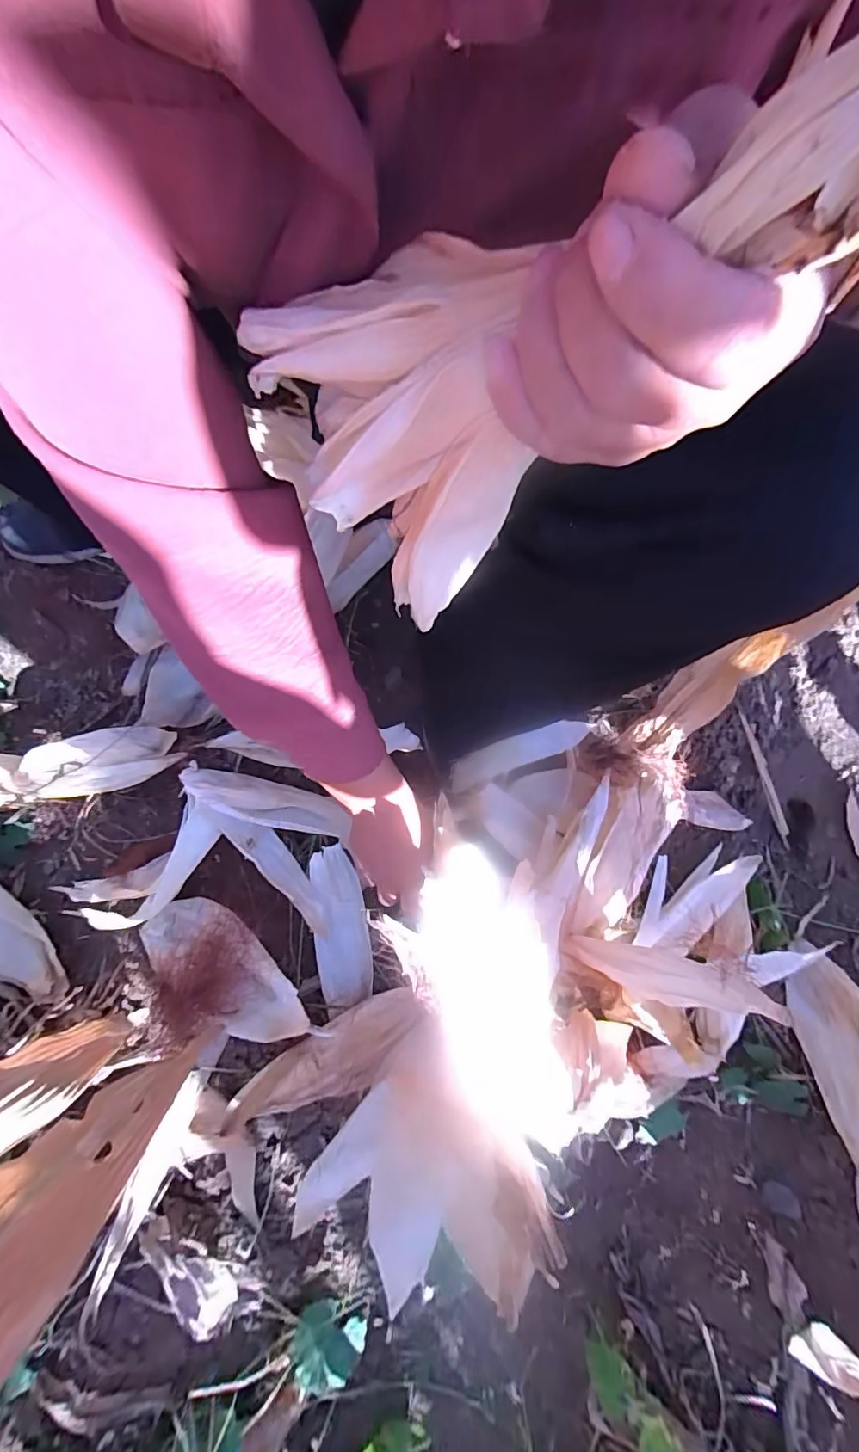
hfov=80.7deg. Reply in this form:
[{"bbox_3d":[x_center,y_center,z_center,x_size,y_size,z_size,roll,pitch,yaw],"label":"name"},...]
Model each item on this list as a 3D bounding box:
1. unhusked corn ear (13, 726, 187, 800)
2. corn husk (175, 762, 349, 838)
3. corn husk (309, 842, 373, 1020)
[{"bbox_3d":[-0.378,0.044,0.573,0.189,0.054,0.061,-10,78,-2],"label":"unhusked corn ear"},{"bbox_3d":[-0.170,0.076,0.514,0.175,0.029,0.043,13,79,3],"label":"corn husk"},{"bbox_3d":[-0.091,0.205,0.516,0.053,0.006,0.156,-5,80,-16],"label":"corn husk"}]

